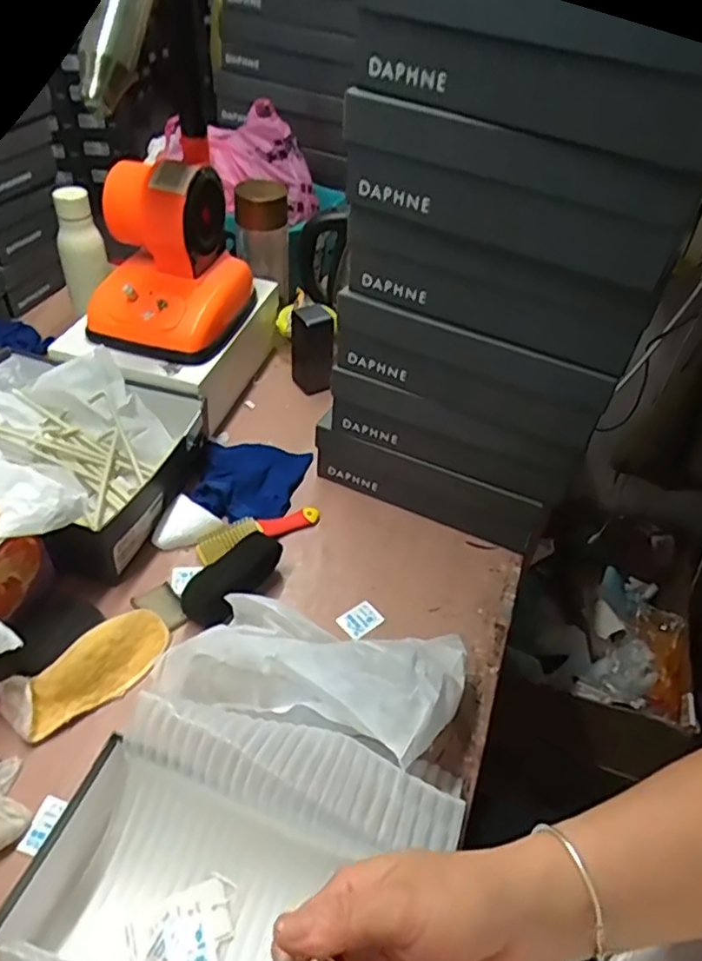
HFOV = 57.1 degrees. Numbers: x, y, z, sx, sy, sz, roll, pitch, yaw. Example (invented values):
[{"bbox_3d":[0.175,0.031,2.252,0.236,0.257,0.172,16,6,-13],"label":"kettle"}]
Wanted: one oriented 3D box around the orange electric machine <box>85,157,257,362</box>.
[{"bbox_3d":[-0.249,-0.304,0.870,0.179,0.195,0.191,13,46,6],"label":"orange electric machine"}]

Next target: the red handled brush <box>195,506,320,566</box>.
[{"bbox_3d":[-0.111,0.060,0.793,0.159,0.027,0.044,-16,49,-21],"label":"red handled brush"}]

